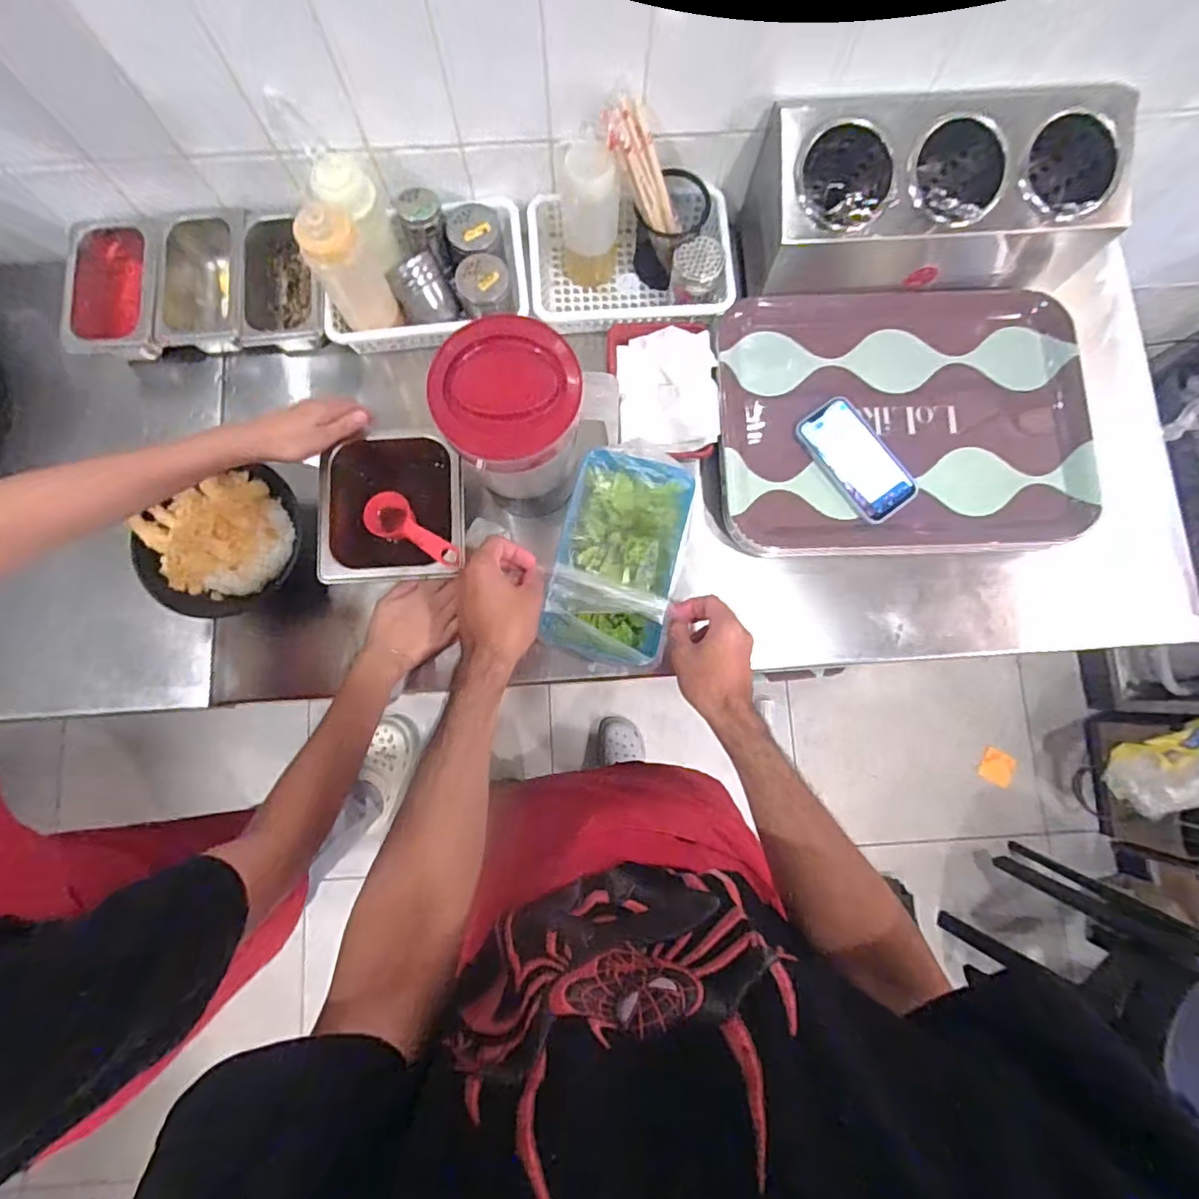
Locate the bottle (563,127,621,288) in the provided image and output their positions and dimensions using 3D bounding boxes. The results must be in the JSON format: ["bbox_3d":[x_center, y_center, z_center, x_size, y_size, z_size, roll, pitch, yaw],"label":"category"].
[{"bbox_3d":[-0.012,-0.454,0.688,0.070,0.181,0.057,4,80,0],"label":"bottle"}]

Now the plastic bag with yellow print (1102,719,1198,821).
[{"bbox_3d":[1.172,0.347,1.152,0.232,0.112,0.164,-22,81,-4],"label":"plastic bag with yellow print"}]

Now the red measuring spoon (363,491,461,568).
[{"bbox_3d":[-0.213,-0.080,0.665,0.137,0.023,0.052,29,81,22],"label":"red measuring spoon"}]

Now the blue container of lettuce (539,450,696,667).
[{"bbox_3d":[0.021,-0.042,0.635,0.124,0.085,0.210,13,80,2],"label":"blue container of lettuce"}]

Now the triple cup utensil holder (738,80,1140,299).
[{"bbox_3d":[0.381,-0.461,0.662,0.392,0.161,0.163,-1,80,0],"label":"triple cup utensil holder"}]

